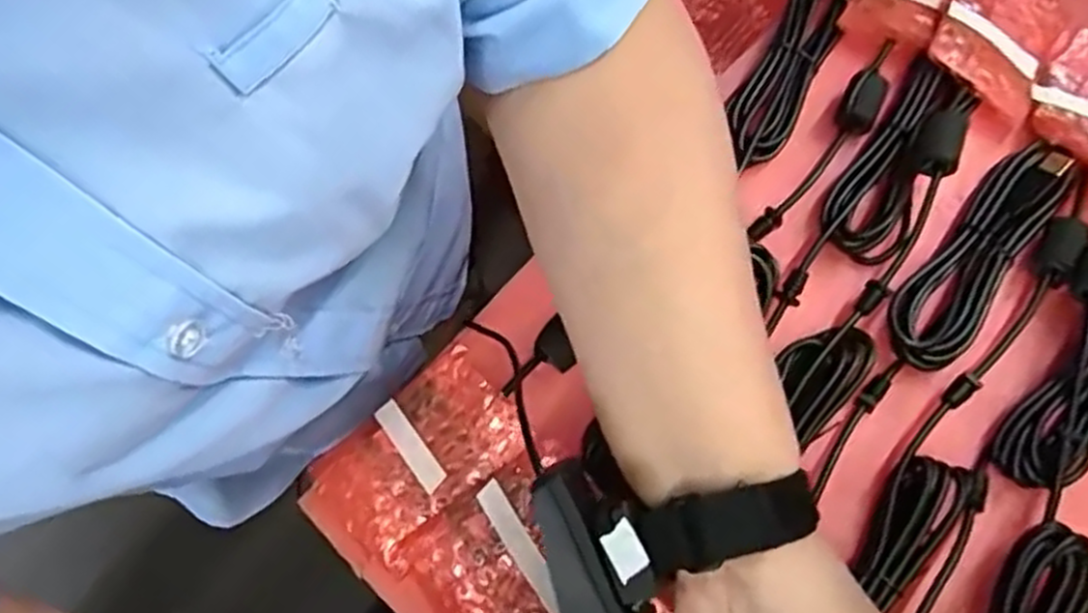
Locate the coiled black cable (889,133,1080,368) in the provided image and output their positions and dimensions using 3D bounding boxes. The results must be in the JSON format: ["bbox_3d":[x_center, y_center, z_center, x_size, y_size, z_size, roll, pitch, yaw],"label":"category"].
[{"bbox_3d":[0.227,-0.027,0.399,0.040,0.023,0.142,42,79,10],"label":"coiled black cable"}]

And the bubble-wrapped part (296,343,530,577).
[{"bbox_3d":[-0.066,0.077,0.381,0.109,0.020,0.062,-40,79,-9],"label":"bubble-wrapped part"}]

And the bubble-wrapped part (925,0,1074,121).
[{"bbox_3d":[0.260,-0.154,0.439,0.063,0.028,0.092,37,79,9],"label":"bubble-wrapped part"}]

